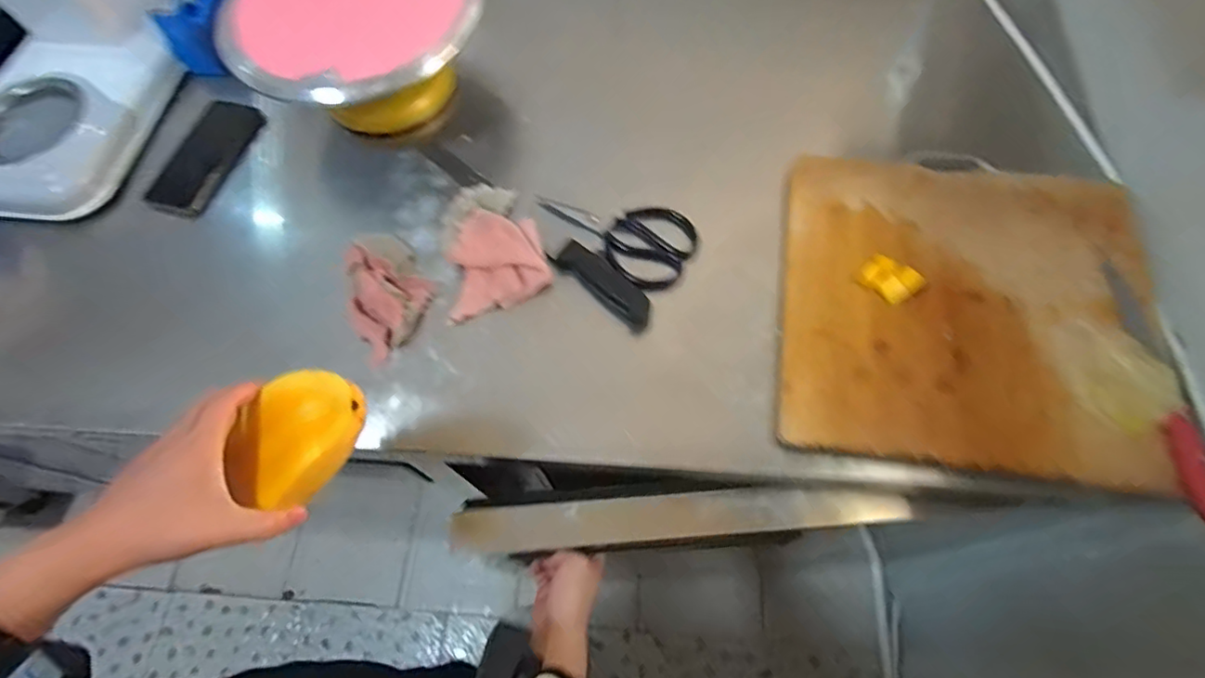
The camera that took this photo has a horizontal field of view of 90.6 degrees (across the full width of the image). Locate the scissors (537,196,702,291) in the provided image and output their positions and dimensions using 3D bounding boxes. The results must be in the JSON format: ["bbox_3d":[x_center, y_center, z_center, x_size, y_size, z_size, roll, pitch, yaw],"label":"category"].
[{"bbox_3d":[0.018,-0.134,0.682,0.195,0.019,0.097,39,72,19],"label":"scissors"}]

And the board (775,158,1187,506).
[{"bbox_3d":[0.358,-0.036,0.597,0.348,0.038,0.342,8,66,7],"label":"board"}]

